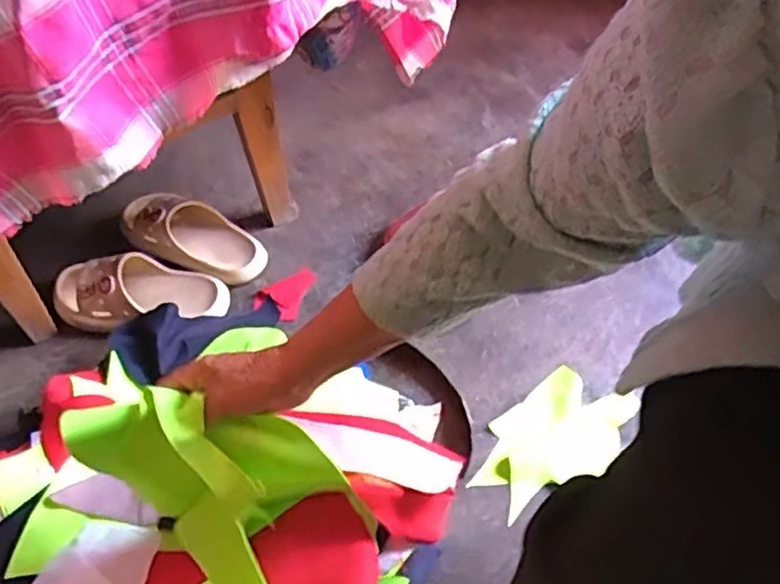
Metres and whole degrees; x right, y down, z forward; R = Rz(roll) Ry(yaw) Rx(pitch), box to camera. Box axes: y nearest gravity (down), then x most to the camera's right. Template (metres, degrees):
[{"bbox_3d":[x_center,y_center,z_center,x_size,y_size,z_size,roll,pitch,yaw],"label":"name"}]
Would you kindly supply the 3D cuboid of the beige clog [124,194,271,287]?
[{"bbox_3d":[-0.277,-0.079,0.946,0.210,0.062,0.088,27,58,18],"label":"beige clog"}]

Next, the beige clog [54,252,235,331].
[{"bbox_3d":[-0.329,-0.004,0.886,0.215,0.067,0.089,0,54,0],"label":"beige clog"}]

